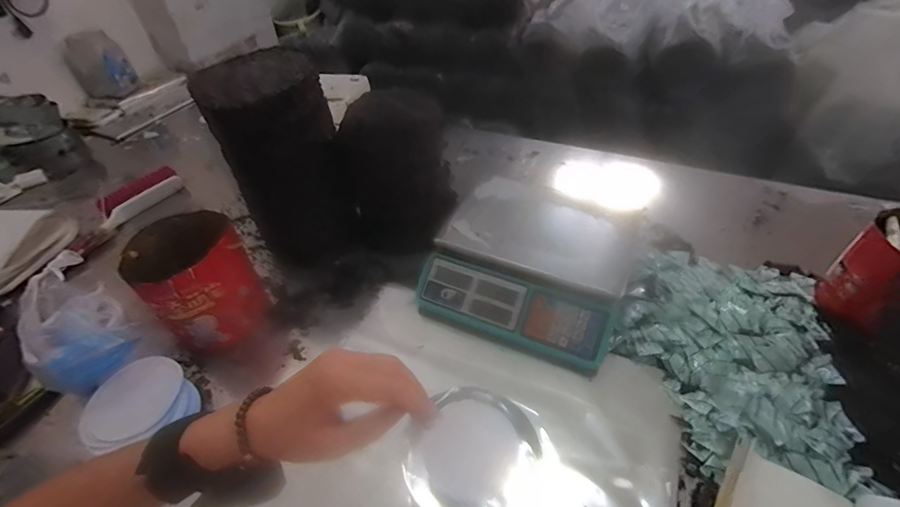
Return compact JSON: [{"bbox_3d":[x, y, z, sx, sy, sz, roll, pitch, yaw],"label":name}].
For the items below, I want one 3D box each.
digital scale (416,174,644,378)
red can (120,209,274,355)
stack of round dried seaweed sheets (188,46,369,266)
[{"bbox_3d":[0.145,0.016,0.737,0.323,0.104,0.304,17,50,21],"label":"digital scale"},{"bbox_3d":[-0.414,0.051,0.698,0.150,0.188,0.149,-3,45,3],"label":"red can"},{"bbox_3d":[-0.309,-0.173,0.793,0.194,0.340,0.189,-26,49,-19],"label":"stack of round dried seaweed sheets"}]

